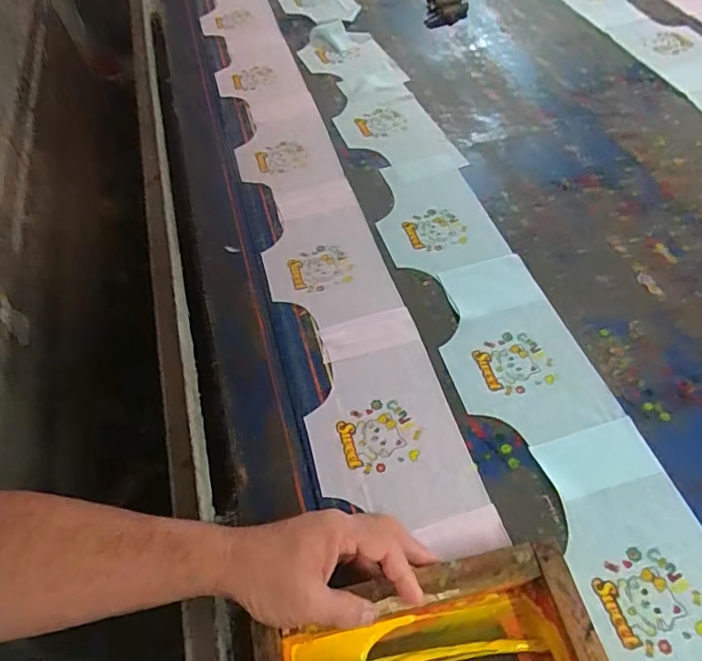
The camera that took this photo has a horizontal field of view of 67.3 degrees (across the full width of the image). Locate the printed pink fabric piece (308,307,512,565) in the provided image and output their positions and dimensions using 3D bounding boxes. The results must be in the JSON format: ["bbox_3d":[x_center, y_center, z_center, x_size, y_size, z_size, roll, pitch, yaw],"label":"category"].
[{"bbox_3d":[0.032,0.096,0.544,0.148,0.010,0.280,-13,54,-8],"label":"printed pink fabric piece"}]

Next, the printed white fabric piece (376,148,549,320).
[{"bbox_3d":[0.122,-0.141,0.711,0.156,0.009,0.309,-10,54,-6],"label":"printed white fabric piece"}]

